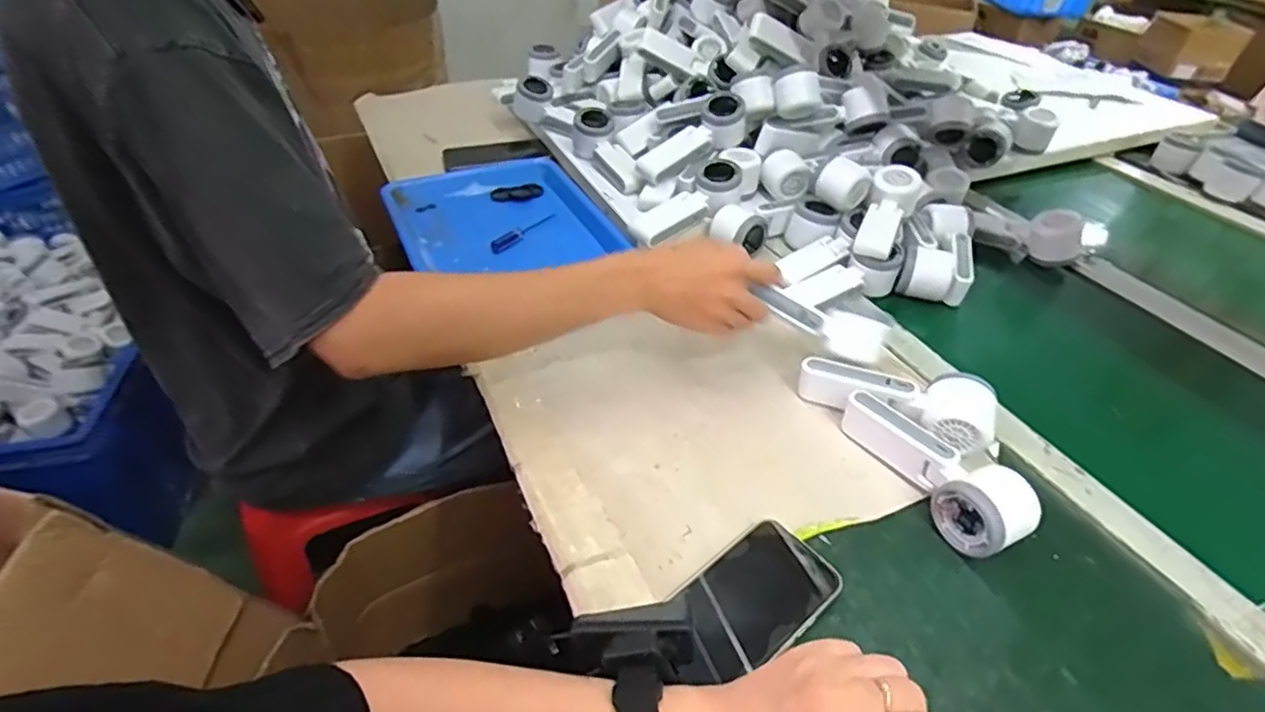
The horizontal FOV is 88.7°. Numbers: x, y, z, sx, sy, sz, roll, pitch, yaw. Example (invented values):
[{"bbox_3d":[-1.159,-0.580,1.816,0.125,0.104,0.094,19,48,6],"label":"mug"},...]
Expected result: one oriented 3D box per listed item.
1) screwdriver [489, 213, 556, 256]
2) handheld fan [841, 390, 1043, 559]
[{"bbox_3d":[-0.143,-0.164,0.845,0.016,0.019,0.116,22,44,23],"label":"screwdriver"},{"bbox_3d":[0.250,0.091,0.539,0.061,0.050,0.165,-16,43,-20],"label":"handheld fan"}]

